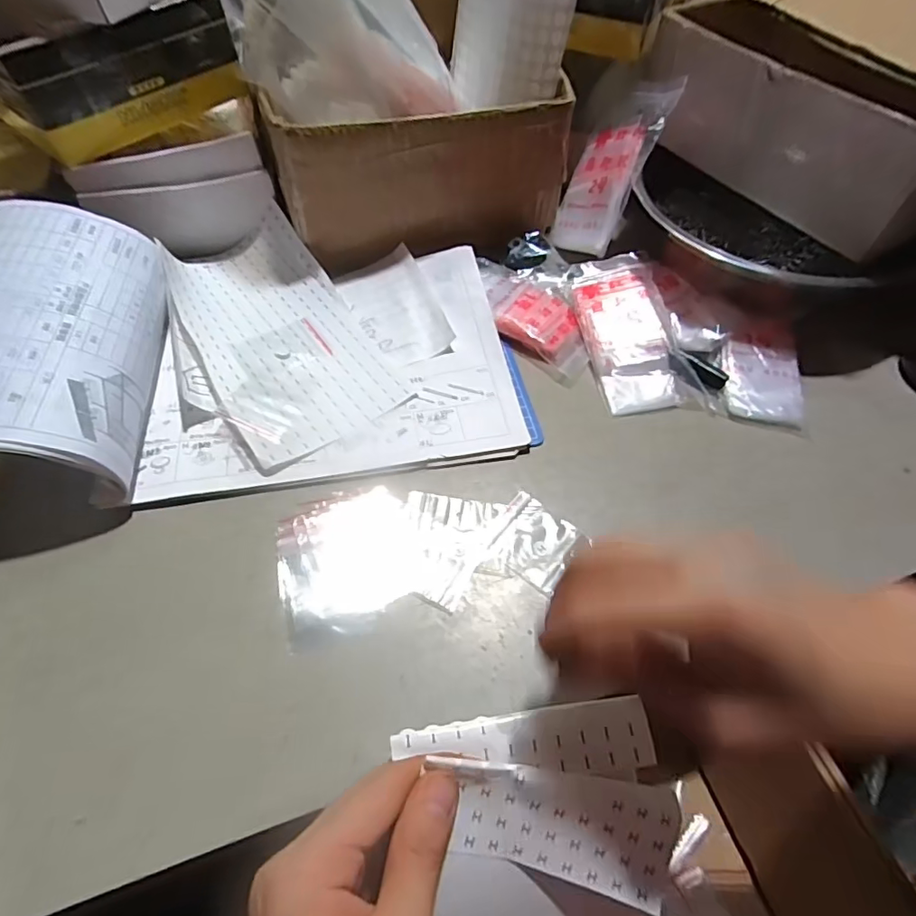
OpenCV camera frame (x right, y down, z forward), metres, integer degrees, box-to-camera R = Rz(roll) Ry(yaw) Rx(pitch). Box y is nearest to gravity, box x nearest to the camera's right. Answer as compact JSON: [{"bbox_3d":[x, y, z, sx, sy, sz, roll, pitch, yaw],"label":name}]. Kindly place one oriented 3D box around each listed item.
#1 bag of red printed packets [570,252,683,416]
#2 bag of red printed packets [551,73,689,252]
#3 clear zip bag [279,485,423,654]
[{"bbox_3d":[0.134,-0.106,0.427,0.065,0.031,0.153,-3,56,-3],"label":"bag of red printed packets"},{"bbox_3d":[0.135,-0.260,0.477,0.077,0.017,0.151,36,104,44],"label":"bag of red printed packets"},{"bbox_3d":[-0.064,0.060,0.315,0.082,0.006,0.093,-12,57,-9],"label":"clear zip bag"}]

